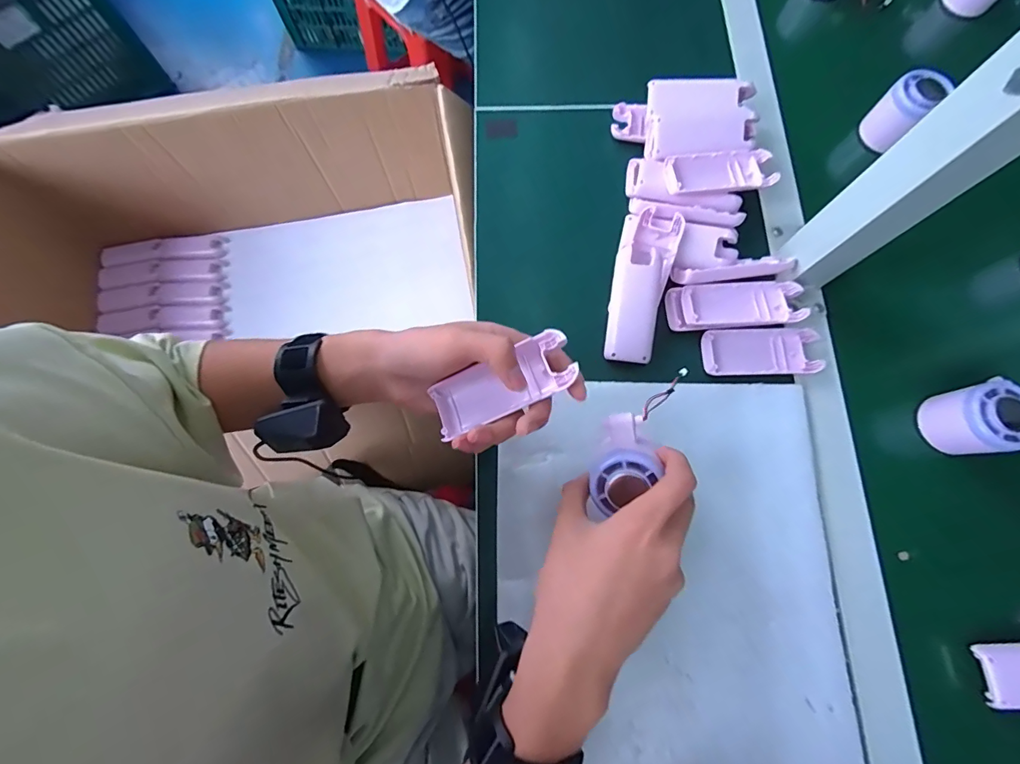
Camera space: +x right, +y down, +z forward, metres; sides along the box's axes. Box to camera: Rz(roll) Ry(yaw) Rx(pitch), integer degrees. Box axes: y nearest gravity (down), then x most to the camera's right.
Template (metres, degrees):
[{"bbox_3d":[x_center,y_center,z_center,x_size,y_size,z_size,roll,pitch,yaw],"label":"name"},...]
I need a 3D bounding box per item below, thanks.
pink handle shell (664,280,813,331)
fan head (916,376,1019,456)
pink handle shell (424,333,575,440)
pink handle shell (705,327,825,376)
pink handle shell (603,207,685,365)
[{"bbox_3d":[0.207,-0.071,0.405,0.117,0.020,0.042,-2,75,0],"label":"pink handle shell"},{"bbox_3d":[0.399,0.031,0.373,0.047,0.056,0.056,-11,76,-3],"label":"fan head"},{"bbox_3d":[-0.005,0.002,0.303,0.101,0.013,0.041,-26,76,10],"label":"pink handle shell"},{"bbox_3d":[0.234,-0.027,0.407,0.106,0.011,0.045,-2,75,0],"label":"pink handle shell"},{"bbox_3d":[0.121,-0.090,0.407,0.050,0.027,0.141,15,76,4],"label":"pink handle shell"}]

